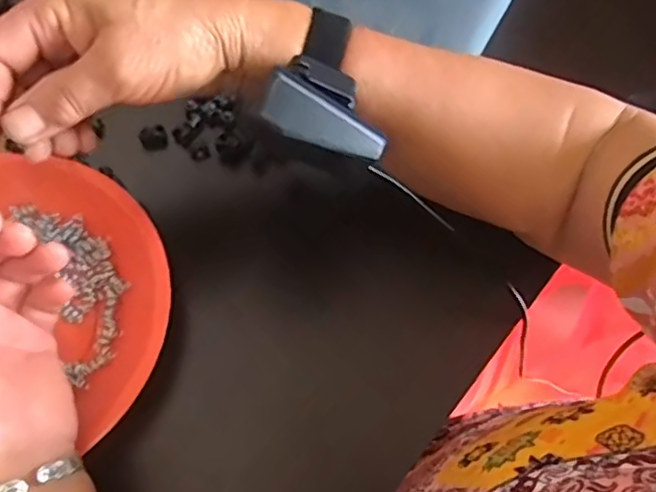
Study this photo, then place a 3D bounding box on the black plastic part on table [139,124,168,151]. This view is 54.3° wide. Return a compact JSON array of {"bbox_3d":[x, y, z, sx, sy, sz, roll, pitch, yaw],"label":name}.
[{"bbox_3d":[-0.115,-0.071,0.423,0.017,0.015,0.009,-18,66,-11],"label":"black plastic part on table"}]

